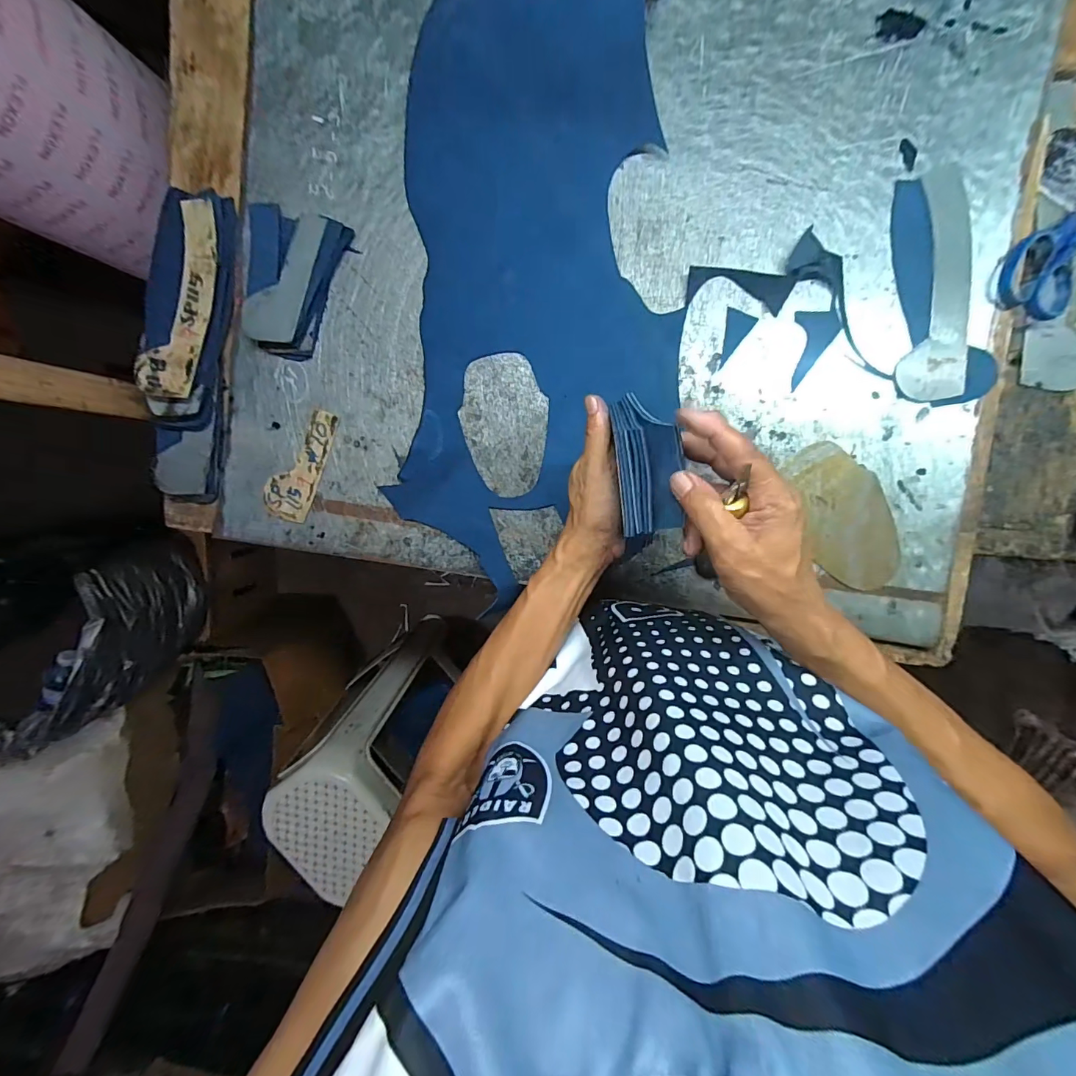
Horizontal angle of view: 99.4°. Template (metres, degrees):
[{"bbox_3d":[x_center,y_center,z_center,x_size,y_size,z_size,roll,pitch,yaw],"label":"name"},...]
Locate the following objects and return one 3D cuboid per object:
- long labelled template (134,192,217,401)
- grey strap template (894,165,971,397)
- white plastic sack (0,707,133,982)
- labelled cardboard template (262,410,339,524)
[{"bbox_3d":[-0.370,-0.250,0.479,0.047,0.011,0.206,14,88,-14],"label":"long labelled template"},{"bbox_3d":[0.366,-0.231,0.416,0.052,0.007,0.202,2,94,11],"label":"grey strap template"},{"bbox_3d":[-1.260,0.791,1.188,0.317,0.180,0.610,-2,89,-28],"label":"white plastic sack"},{"bbox_3d":[-0.267,-0.082,0.511,0.055,0.005,0.128,24,98,3],"label":"labelled cardboard template"}]

